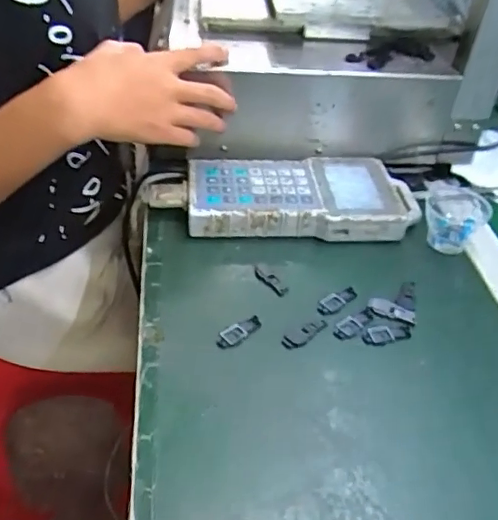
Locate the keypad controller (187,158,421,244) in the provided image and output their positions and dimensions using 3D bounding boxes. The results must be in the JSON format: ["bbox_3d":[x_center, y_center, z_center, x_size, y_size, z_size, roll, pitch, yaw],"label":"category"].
[{"bbox_3d":[0.054,-0.063,0.560,0.224,0.032,0.106,1,41,-4],"label":"keypad controller"}]

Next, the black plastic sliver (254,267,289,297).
[{"bbox_3d":[0.018,0.018,0.487,0.013,0.004,0.038,-28,50,-32],"label":"black plastic sliver"}]

